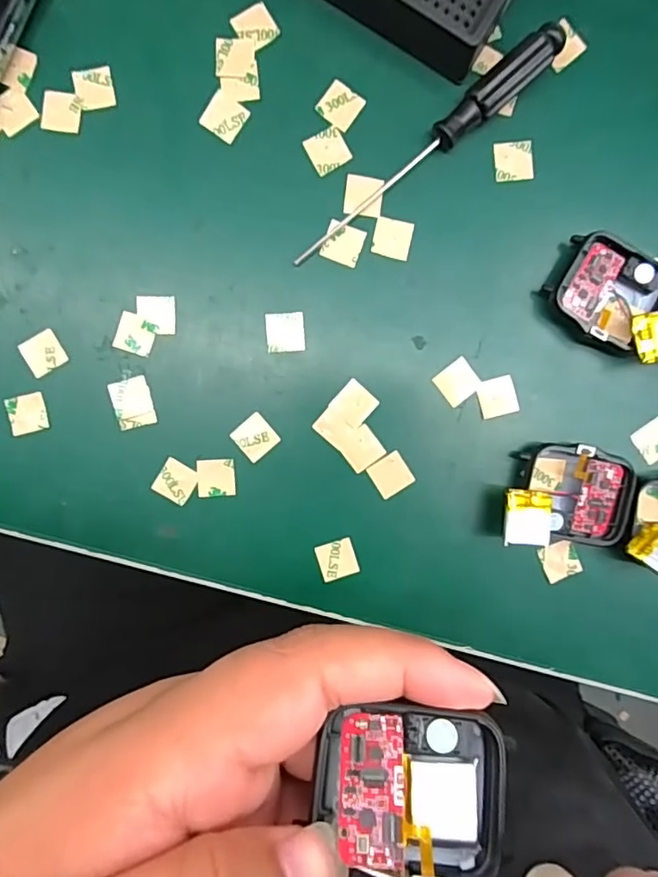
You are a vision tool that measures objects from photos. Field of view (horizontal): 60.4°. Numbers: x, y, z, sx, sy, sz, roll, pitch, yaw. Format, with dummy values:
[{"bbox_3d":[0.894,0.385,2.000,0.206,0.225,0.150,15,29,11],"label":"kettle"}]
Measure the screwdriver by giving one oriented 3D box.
[{"bbox_3d":[0.040,-0.113,0.223,0.130,0.013,0.014,-43,93,1],"label":"screwdriver"}]

